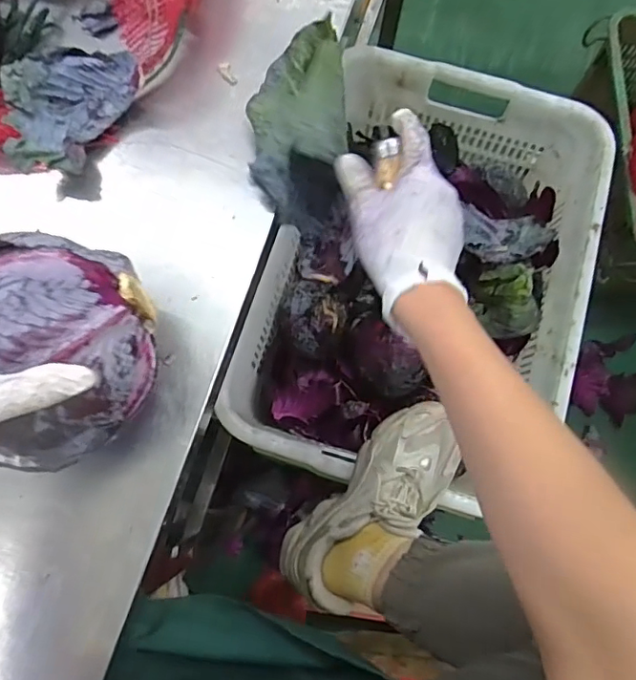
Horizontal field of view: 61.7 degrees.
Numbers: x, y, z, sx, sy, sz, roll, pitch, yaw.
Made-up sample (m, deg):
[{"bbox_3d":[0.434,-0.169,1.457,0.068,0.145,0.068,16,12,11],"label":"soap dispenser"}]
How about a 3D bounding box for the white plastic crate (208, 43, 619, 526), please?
[{"bbox_3d":[0.142,-0.070,0.761,0.398,0.231,0.561,19,77,3],"label":"white plastic crate"}]

